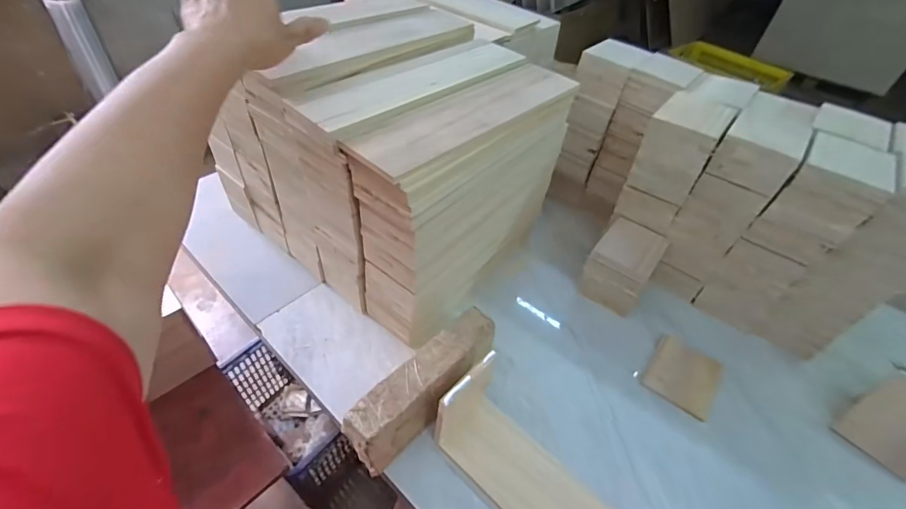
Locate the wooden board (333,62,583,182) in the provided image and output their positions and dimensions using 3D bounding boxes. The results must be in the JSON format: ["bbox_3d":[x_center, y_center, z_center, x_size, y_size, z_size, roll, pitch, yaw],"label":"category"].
[{"bbox_3d":[0.033,-0.172,0.476,0.085,0.016,0.328,37,53,26],"label":"wooden board"}]

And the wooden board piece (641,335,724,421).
[{"bbox_3d":[0.335,0.174,0.587,0.087,0.011,0.104,32,51,23],"label":"wooden board piece"}]

